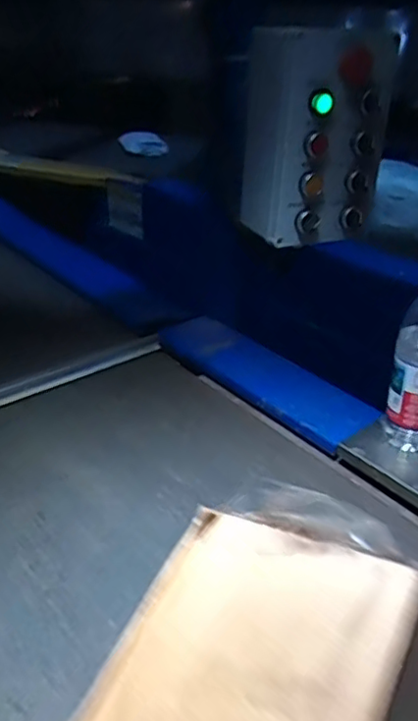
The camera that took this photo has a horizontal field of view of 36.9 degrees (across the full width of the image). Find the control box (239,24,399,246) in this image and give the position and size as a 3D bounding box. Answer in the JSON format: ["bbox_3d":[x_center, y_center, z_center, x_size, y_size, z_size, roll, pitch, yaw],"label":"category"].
[{"bbox_3d":[0.130,-0.283,0.790,0.139,0.242,0.117,-12,33,-22],"label":"control box"}]

